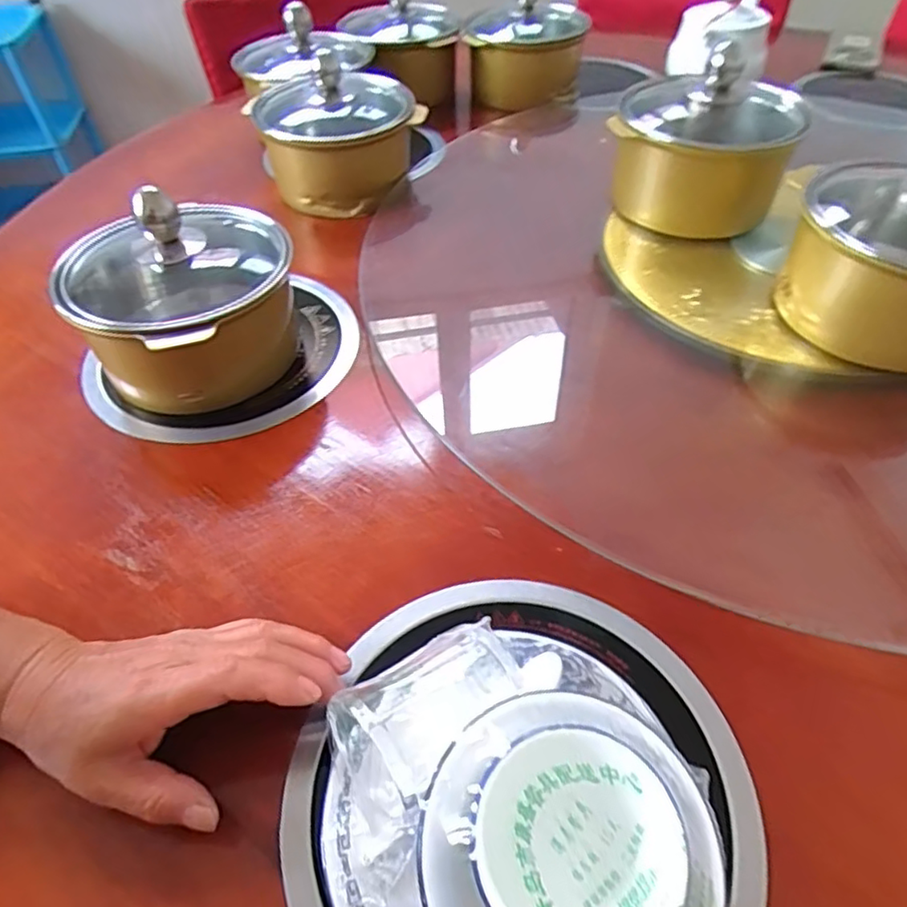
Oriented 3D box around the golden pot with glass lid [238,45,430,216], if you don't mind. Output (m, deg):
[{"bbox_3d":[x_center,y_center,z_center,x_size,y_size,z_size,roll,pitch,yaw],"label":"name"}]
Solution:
[{"bbox_3d":[-0.121,-0.345,0.666,0.156,0.114,0.154,0,49,1],"label":"golden pot with glass lid"}]

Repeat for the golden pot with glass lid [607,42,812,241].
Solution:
[{"bbox_3d":[0.238,-0.294,0.594,0.159,0.132,0.138,21,53,18],"label":"golden pot with glass lid"}]

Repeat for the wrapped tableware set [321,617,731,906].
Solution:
[{"bbox_3d":[0.027,0.149,0.256,0.152,0.079,0.150,0,49,1],"label":"wrapped tableware set"}]

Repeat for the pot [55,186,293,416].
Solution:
[{"bbox_3d":[-0.194,-0.120,0.457,0.138,0.137,0.154,31,56,25],"label":"pot"}]

